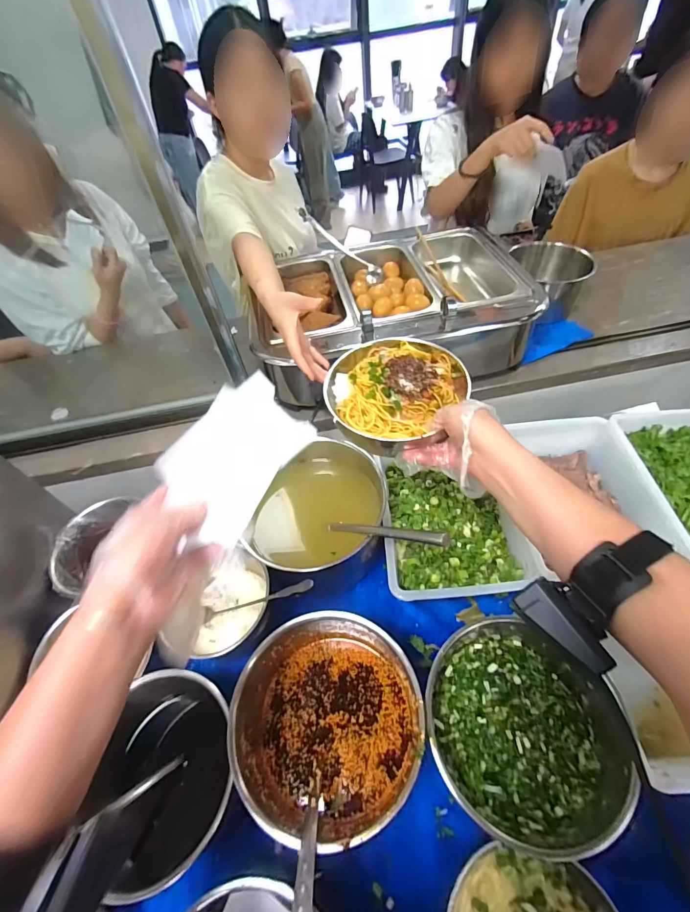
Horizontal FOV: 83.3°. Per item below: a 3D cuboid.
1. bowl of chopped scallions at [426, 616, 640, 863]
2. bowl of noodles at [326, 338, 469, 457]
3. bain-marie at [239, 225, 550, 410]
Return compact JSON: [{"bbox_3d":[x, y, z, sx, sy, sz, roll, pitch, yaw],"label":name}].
[{"bbox_3d":[0.196,0.291,0.429,0.205,0.096,0.204,-3,52,4],"label":"bowl of chopped scallions"},{"bbox_3d":[0.065,-0.081,0.485,0.168,0.068,0.168,-3,52,4],"label":"bowl of noodles"},{"bbox_3d":[0.080,-0.341,0.851,0.566,0.157,0.389,-13,52,-4],"label":"bain-marie"}]

